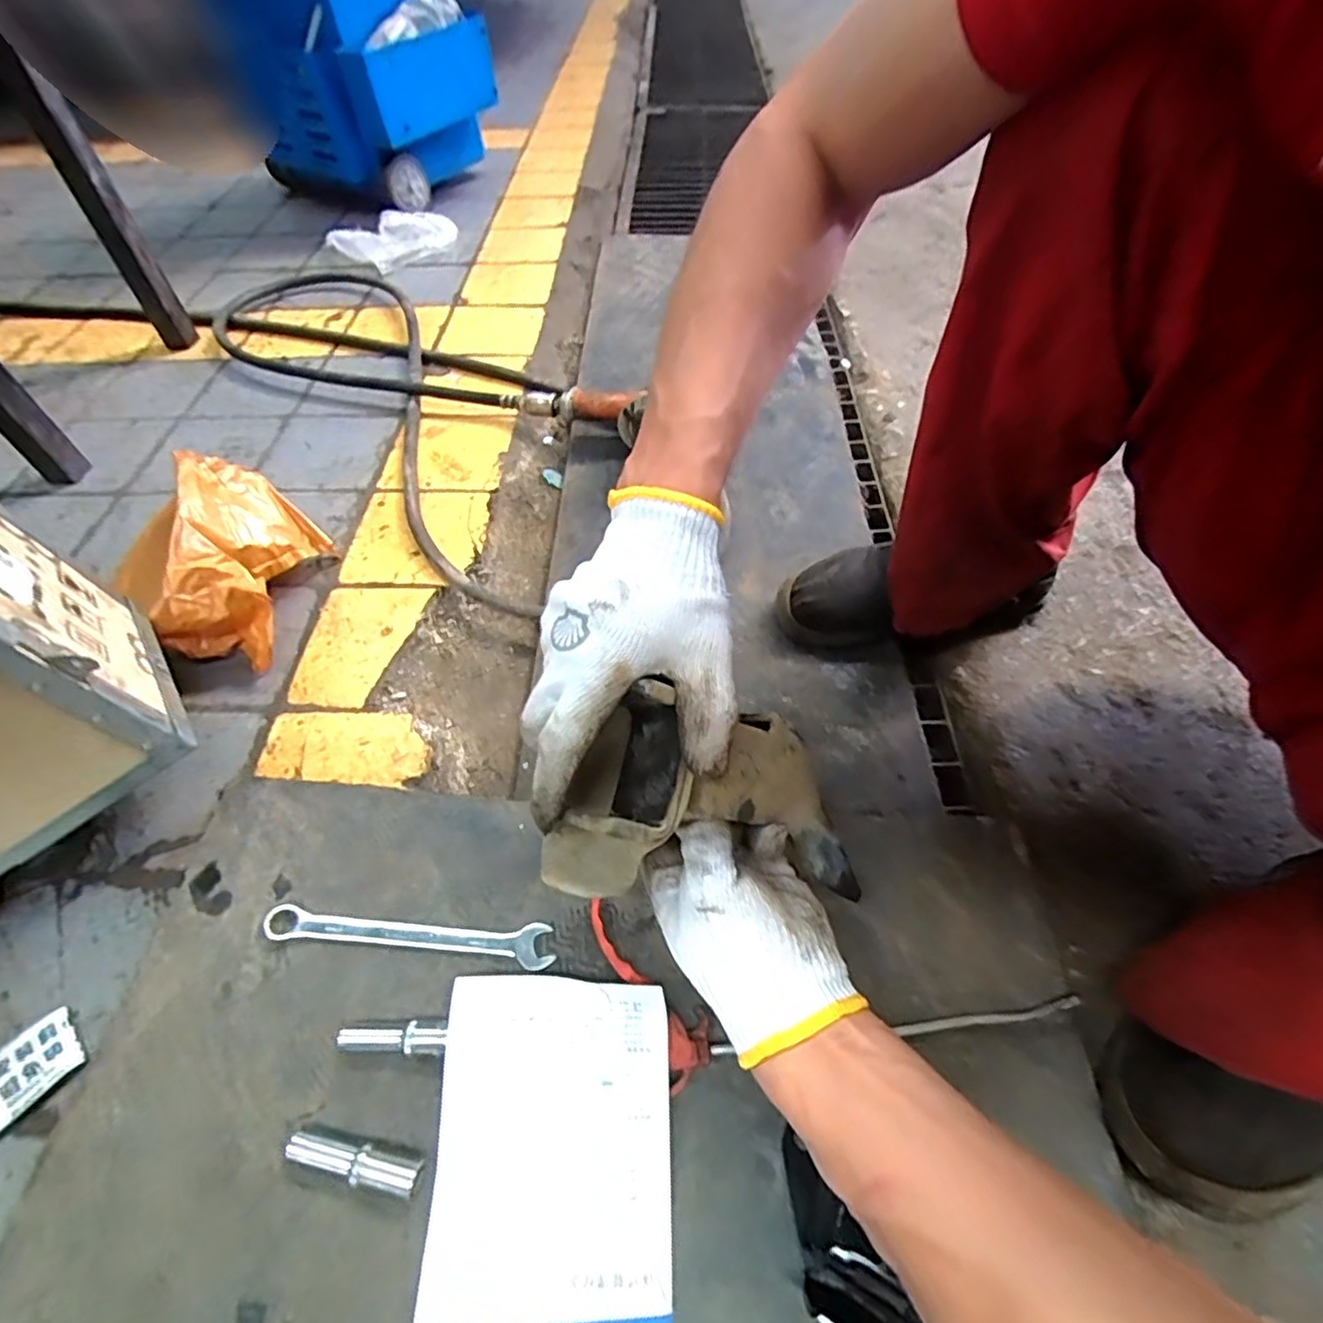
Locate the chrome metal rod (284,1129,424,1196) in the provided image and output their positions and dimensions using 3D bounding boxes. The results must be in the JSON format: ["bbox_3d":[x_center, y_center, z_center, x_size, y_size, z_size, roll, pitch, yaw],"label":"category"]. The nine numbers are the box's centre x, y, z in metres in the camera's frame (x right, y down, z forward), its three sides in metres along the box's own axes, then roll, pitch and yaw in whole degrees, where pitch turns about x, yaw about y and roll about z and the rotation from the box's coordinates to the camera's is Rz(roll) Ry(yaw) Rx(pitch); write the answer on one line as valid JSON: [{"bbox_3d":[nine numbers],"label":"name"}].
[{"bbox_3d":[-0.179,0.292,0.370,0.077,0.019,0.017,9,55,10],"label":"chrome metal rod"}]

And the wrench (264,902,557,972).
[{"bbox_3d":[-0.179,0.193,0.454,0.200,0.015,0.028,3,55,6],"label":"wrench"}]

